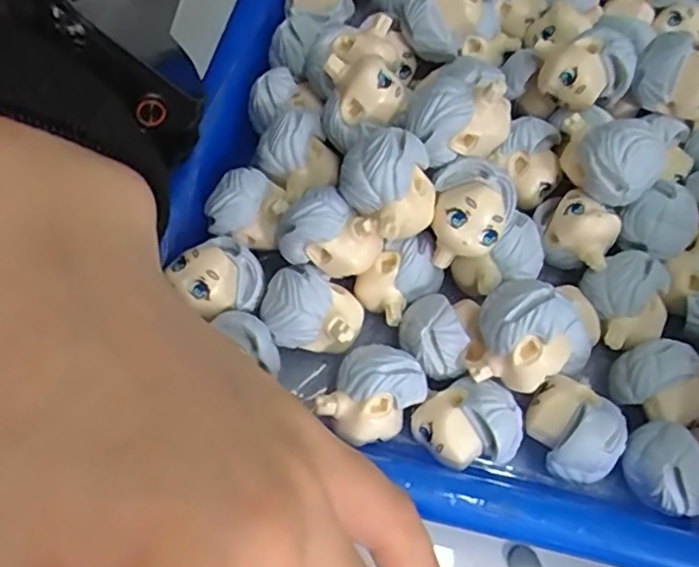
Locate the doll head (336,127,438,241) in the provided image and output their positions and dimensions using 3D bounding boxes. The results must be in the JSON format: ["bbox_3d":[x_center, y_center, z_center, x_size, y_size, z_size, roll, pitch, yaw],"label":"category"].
[{"bbox_3d":[0.010,-0.024,0.171,0.022,0.023,0.023,-20,65,-12],"label":"doll head"}]

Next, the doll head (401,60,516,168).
[{"bbox_3d":[0.029,-0.045,0.173,0.023,0.019,0.023,1,63,-1],"label":"doll head"}]

